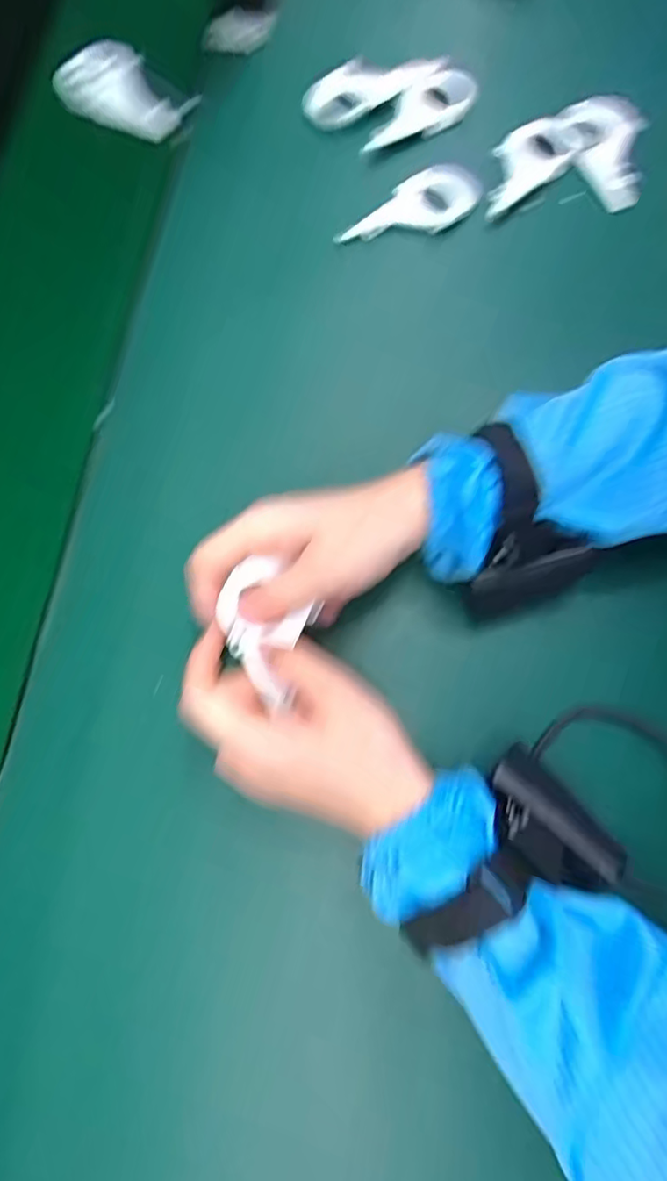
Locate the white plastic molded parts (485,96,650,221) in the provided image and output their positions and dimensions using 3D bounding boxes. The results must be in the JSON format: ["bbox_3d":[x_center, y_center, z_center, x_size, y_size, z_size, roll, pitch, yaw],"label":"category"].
[{"bbox_3d":[0.168,-0.310,0.436,0.114,0.028,0.092,-2,76,-2],"label":"white plastic molded parts"}]

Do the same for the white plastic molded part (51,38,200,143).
[{"bbox_3d":[-0.154,-0.371,0.447,0.118,0.032,0.041,22,77,4],"label":"white plastic molded part"}]

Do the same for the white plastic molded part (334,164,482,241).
[{"bbox_3d":[0.053,-0.266,0.419,0.099,0.022,0.045,-17,77,-5],"label":"white plastic molded part"}]

